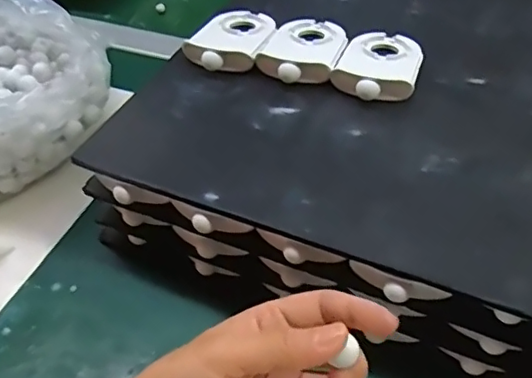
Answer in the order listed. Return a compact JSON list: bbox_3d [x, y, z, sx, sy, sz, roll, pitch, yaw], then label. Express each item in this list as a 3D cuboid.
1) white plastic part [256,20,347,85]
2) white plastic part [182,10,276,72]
[{"bbox_3d":[0.031,-0.112,0.446,0.059,0.016,0.084,11,47,13],"label":"white plastic part"},{"bbox_3d":[-0.027,-0.124,0.463,0.062,0.018,0.084,11,47,13],"label":"white plastic part"}]

